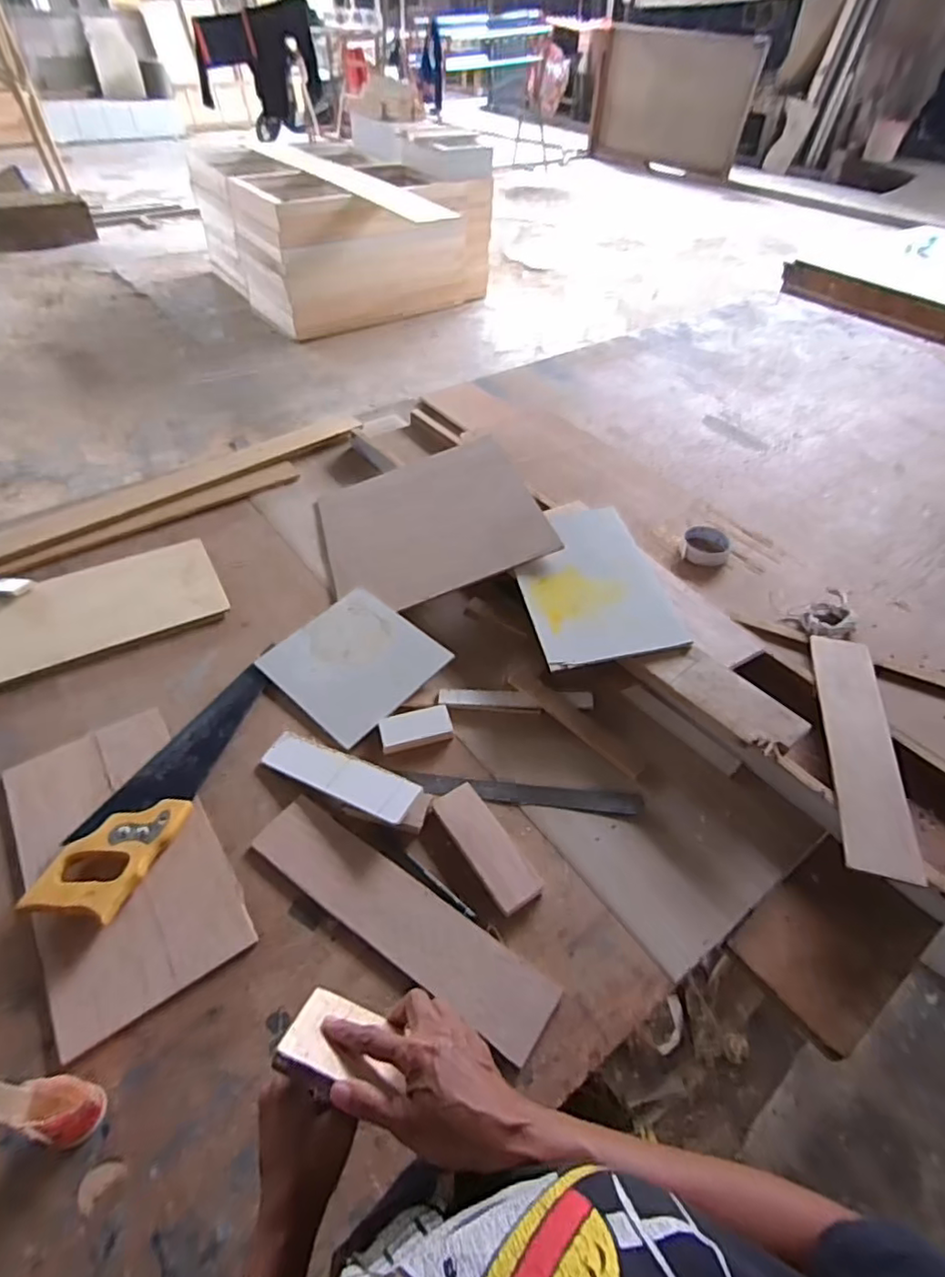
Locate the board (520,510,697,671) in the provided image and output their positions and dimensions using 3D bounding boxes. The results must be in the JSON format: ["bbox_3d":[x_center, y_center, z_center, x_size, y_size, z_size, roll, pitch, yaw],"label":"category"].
[{"bbox_3d":[0.171,-0.091,0.909,0.198,0.013,0.316,-11,48,-4],"label":"board"}]

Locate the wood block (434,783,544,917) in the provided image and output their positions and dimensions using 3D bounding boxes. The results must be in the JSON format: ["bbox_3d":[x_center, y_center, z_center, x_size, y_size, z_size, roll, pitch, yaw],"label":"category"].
[{"bbox_3d":[0.015,0.229,0.674,0.051,0.020,0.149,-24,53,-22],"label":"wood block"}]

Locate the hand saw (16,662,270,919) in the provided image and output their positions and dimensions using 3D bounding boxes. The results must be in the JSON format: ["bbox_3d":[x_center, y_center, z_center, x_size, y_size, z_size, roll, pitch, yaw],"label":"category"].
[{"bbox_3d":[-0.367,0.156,0.722,0.109,0.023,0.348,8,48,5],"label":"hand saw"}]

